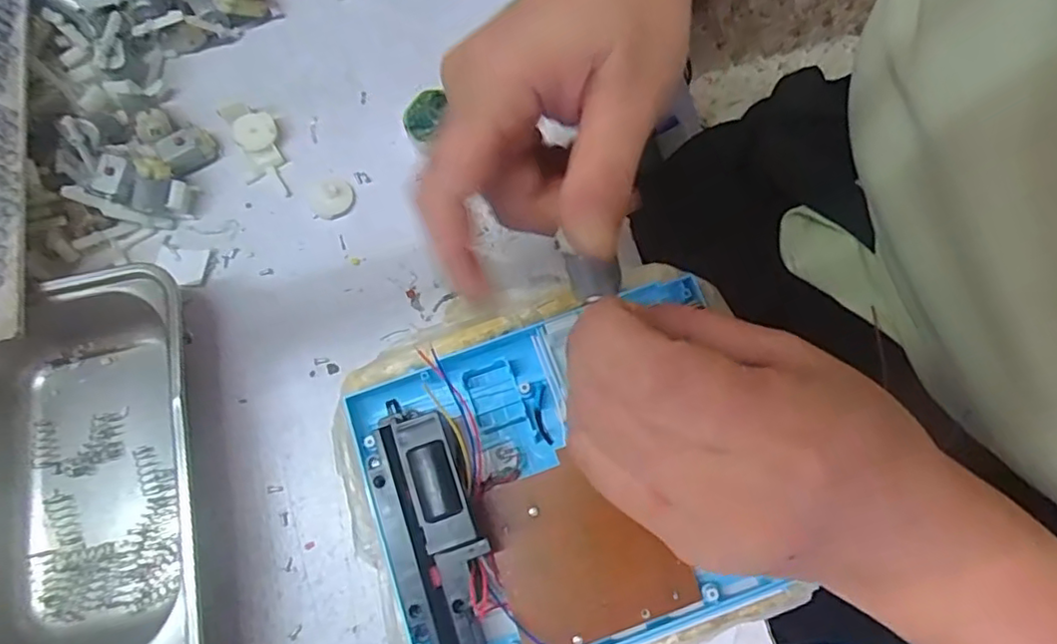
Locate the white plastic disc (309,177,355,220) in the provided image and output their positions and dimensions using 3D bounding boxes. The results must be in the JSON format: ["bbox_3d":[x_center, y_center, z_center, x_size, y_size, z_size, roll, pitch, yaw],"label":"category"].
[{"bbox_3d":[-0.107,-0.068,0.335,0.023,0.005,0.023,0,74,0],"label":"white plastic disc"}]

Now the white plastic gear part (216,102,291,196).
[{"bbox_3d":[-0.148,-0.097,0.341,0.026,0.009,0.060,-23,75,-6],"label":"white plastic gear part"}]

